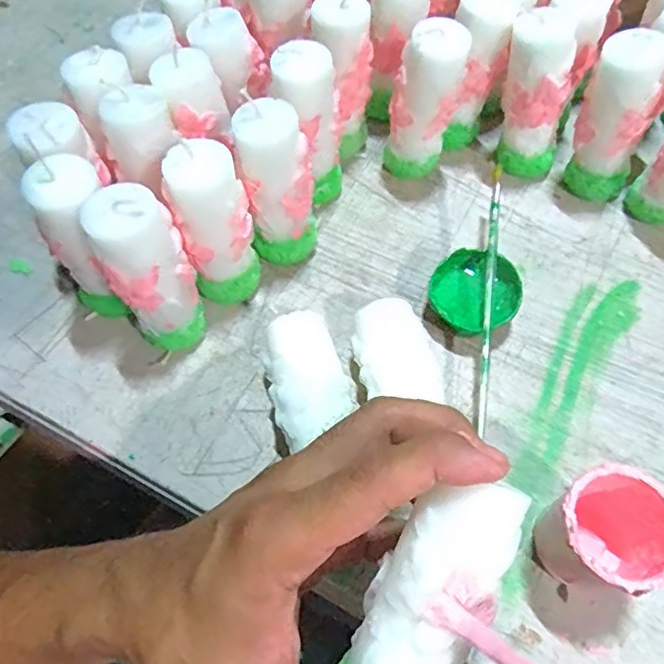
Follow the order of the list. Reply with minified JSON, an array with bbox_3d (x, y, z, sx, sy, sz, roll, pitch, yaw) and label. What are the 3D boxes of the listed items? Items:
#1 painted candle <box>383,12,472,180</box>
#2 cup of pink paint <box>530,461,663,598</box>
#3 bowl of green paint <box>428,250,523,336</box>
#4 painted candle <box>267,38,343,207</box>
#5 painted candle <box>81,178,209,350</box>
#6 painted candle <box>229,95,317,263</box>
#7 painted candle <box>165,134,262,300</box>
[{"bbox_3d":[0.064,-0.152,0.382,0.041,0.105,0.042,21,65,12],"label":"painted candle"},{"bbox_3d":[0.127,0.097,0.267,0.049,0.065,0.046,0,63,1],"label":"cup of pink paint"},{"bbox_3d":[0.088,-0.021,0.355,0.052,0.030,0.054,0,63,1],"label":"bowl of green paint"},{"bbox_3d":[-0.012,-0.130,0.366,0.036,0.107,0.037,0,66,1],"label":"painted candle"},{"bbox_3d":[-0.101,-0.030,0.315,0.047,0.108,0.048,-20,64,-9],"label":"painted candle"},{"bbox_3d":[-0.032,-0.086,0.346,0.041,0.105,0.044,0,63,1],"label":"painted candle"},{"bbox_3d":[-0.067,-0.059,0.329,0.040,0.105,0.036,-19,64,-9],"label":"painted candle"}]

